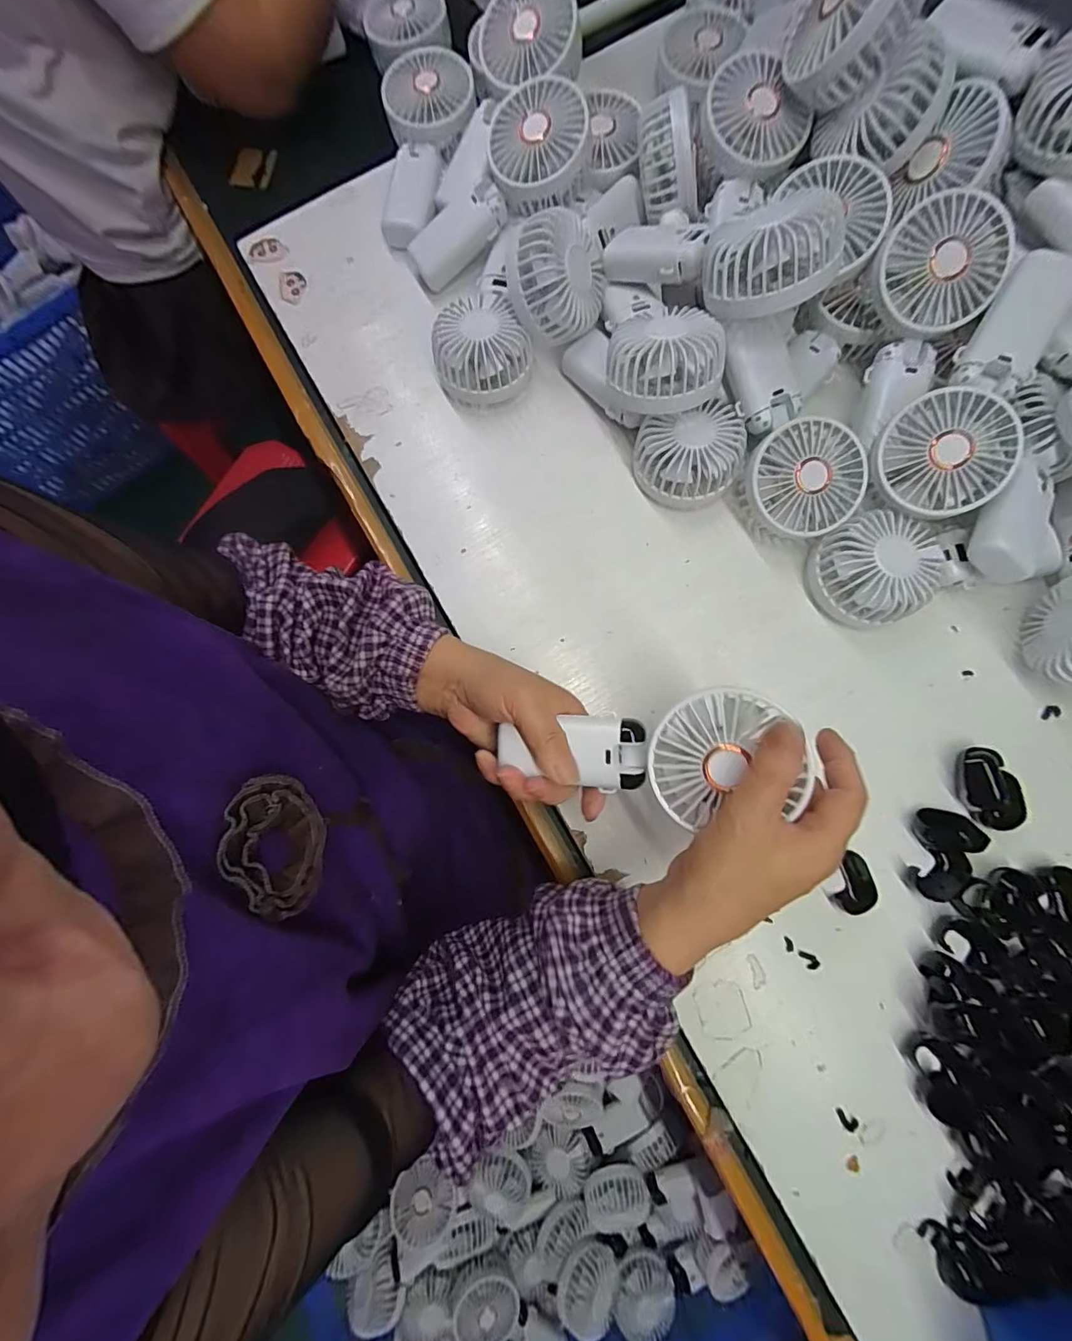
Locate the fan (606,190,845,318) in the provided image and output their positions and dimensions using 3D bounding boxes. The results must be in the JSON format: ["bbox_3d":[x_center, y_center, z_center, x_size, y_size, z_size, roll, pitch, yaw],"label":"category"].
[{"bbox_3d":[0.128,-0.310,0.363,0.072,0.041,0.182,-41,54,-7],"label":"fan"}]

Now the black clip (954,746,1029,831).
[{"bbox_3d":[0.332,0.086,0.361,0.034,0.019,0.059,-27,80,-2],"label":"black clip"}]

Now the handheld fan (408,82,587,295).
[{"bbox_3d":[-0.035,-0.421,0.439,0.177,0.041,0.081,-31,78,20],"label":"handheld fan"}]

